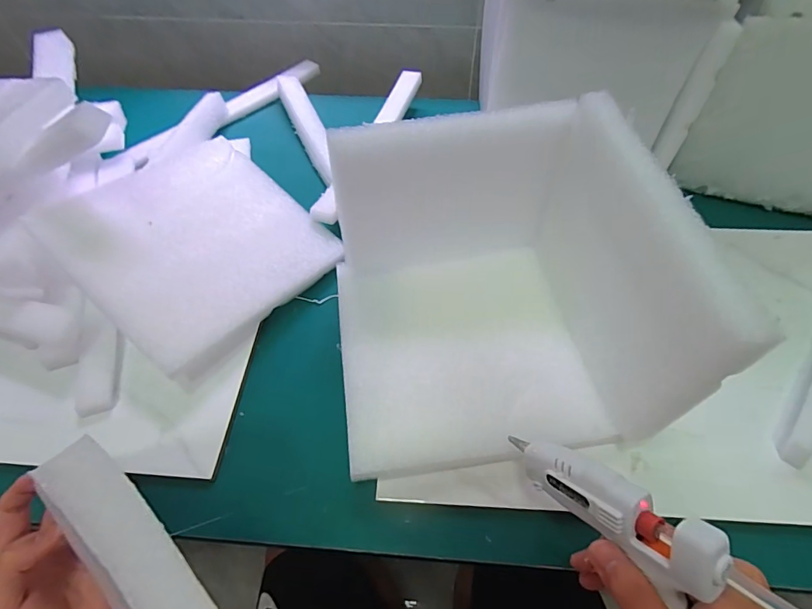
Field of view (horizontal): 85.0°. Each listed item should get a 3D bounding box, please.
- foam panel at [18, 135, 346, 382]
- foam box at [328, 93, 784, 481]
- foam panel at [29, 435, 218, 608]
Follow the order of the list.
[{"bbox_3d":[-0.195,-0.064,0.425,0.199,0.016,0.210,41,52,7],"label":"foam panel"},{"bbox_3d":[0.053,-0.008,0.332,0.214,0.182,0.220,-7,55,-4],"label":"foam box"},{"bbox_3d":[-0.090,0.110,0.164,0.023,0.009,0.131,-33,93,-18],"label":"foam panel"}]

